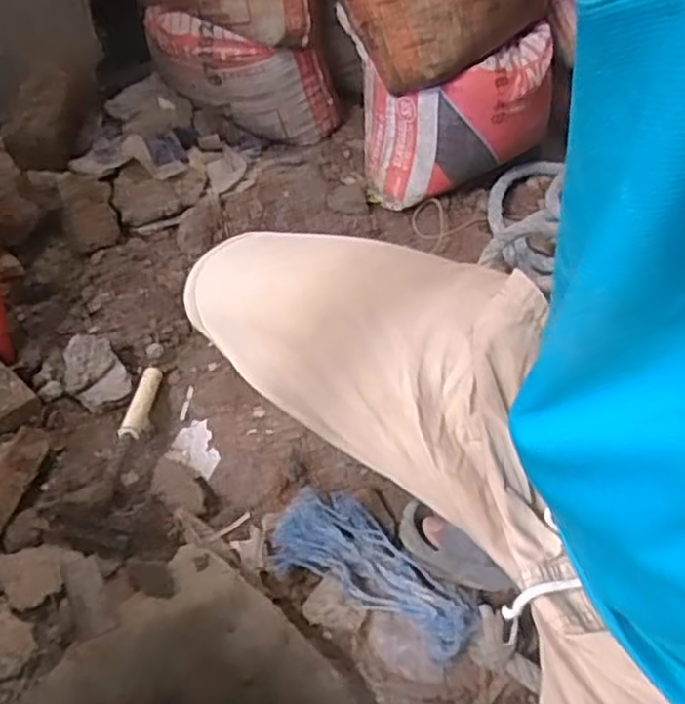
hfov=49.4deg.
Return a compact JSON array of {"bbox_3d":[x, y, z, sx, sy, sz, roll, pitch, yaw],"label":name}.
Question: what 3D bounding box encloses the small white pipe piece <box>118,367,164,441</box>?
[{"bbox_3d":[-0.274,0.070,1.019,0.028,0.024,0.115,3,42,2],"label":"small white pipe piece"}]

